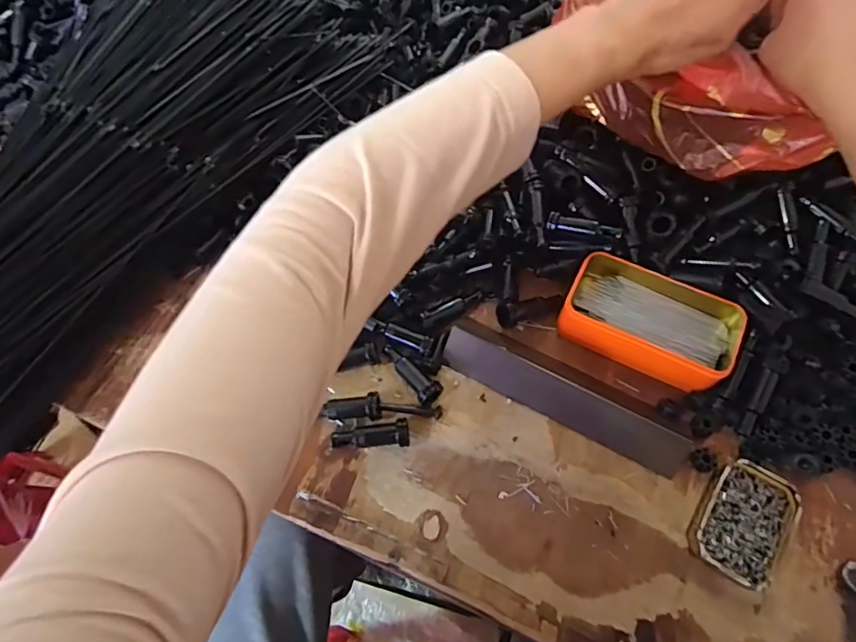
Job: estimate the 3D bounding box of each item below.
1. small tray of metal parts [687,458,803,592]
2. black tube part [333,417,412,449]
[{"bbox_3d":[0.250,0.160,0.417,0.065,0.024,0.088,28,69,14],"label":"small tray of metal parts"},{"bbox_3d":[-0.049,0.100,0.453,0.066,0.020,0.021,-6,65,-1],"label":"black tube part"}]

